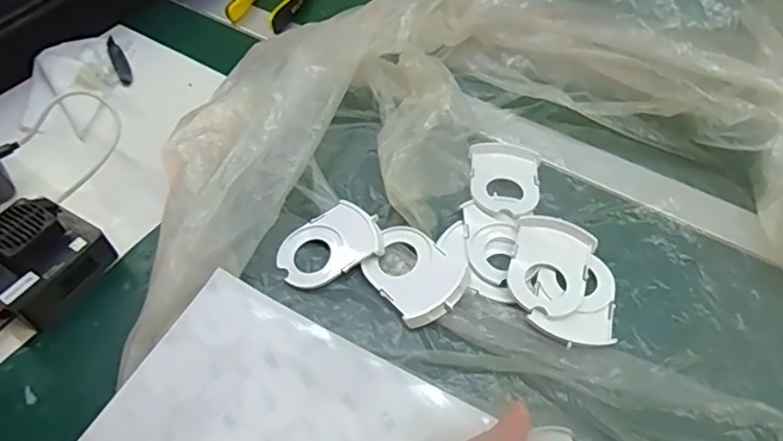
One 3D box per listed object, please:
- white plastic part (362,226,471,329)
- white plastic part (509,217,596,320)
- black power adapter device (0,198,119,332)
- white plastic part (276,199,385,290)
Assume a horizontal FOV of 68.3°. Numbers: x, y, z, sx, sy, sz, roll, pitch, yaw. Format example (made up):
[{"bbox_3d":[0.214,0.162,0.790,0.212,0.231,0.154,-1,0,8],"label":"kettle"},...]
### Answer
[{"bbox_3d":[0.015,0.037,0.418,0.058,0.012,0.075,-39,61,-24],"label":"white plastic part"},{"bbox_3d":[0.117,0.033,0.421,0.055,0.005,0.078,13,54,12],"label":"white plastic part"},{"bbox_3d":[-0.256,0.027,0.419,0.066,0.048,0.078,28,61,21],"label":"black power adapter device"},{"bbox_3d":[-0.047,0.018,0.437,0.078,0.006,0.057,-31,58,-20],"label":"white plastic part"}]

